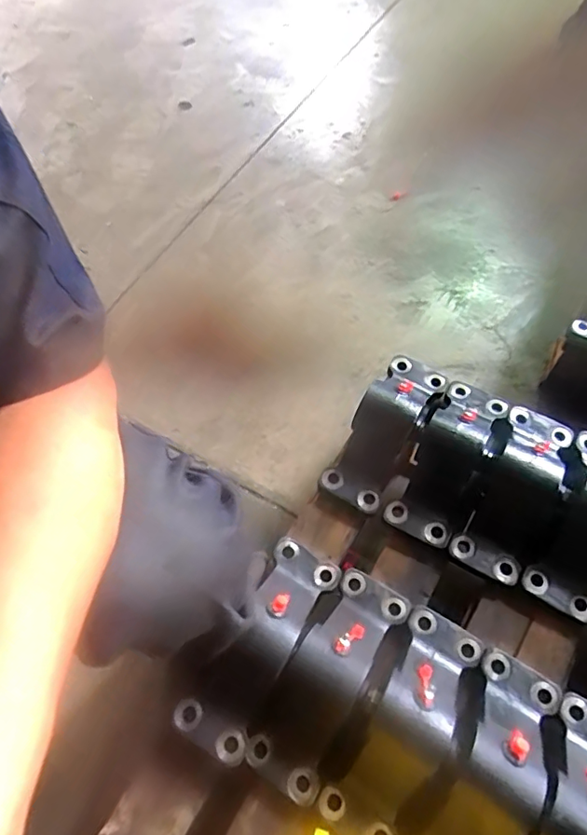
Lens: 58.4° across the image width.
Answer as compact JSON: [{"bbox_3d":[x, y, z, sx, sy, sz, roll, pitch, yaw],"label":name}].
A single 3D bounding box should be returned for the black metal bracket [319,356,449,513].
[{"bbox_3d":[0.120,0.002,0.658,0.082,0.073,0.223,28,66,18],"label":"black metal bracket"}]

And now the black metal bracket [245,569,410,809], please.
[{"bbox_3d":[0.037,0.257,0.527,0.081,0.058,0.223,27,66,18],"label":"black metal bracket"}]

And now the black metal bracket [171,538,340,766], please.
[{"bbox_3d":[-0.037,0.228,0.544,0.080,0.081,0.223,26,66,17],"label":"black metal bracket"}]

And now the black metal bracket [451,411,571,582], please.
[{"bbox_3d":[0.270,0.072,0.612,0.095,0.059,0.224,26,66,17],"label":"black metal bracket"}]

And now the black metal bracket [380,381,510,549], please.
[{"bbox_3d":[0.191,0.033,0.636,0.086,0.058,0.220,26,66,17],"label":"black metal bracket"}]

